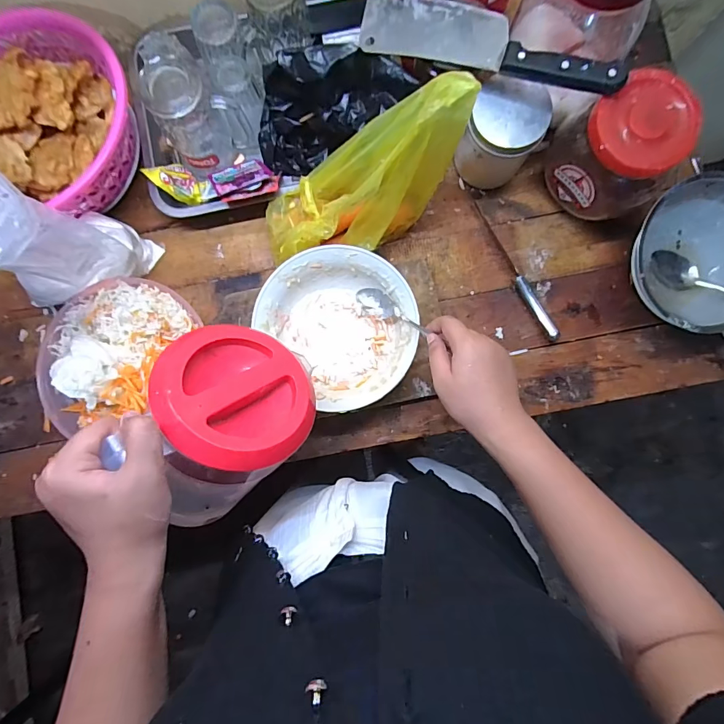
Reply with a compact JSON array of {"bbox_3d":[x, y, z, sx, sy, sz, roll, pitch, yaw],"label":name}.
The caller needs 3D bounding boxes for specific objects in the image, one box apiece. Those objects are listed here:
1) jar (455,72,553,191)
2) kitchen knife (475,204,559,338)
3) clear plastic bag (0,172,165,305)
[{"bbox_3d":[0.165,-0.270,0.500,0.083,0.105,0.073,16,86,1],"label":"jar"},{"bbox_3d":[0.200,-0.119,0.531,0.017,0.027,0.202,-28,86,-2],"label":"kitchen knife"},{"bbox_3d":[-0.348,-0.120,0.442,0.117,0.231,0.135,20,86,2],"label":"clear plastic bag"}]

